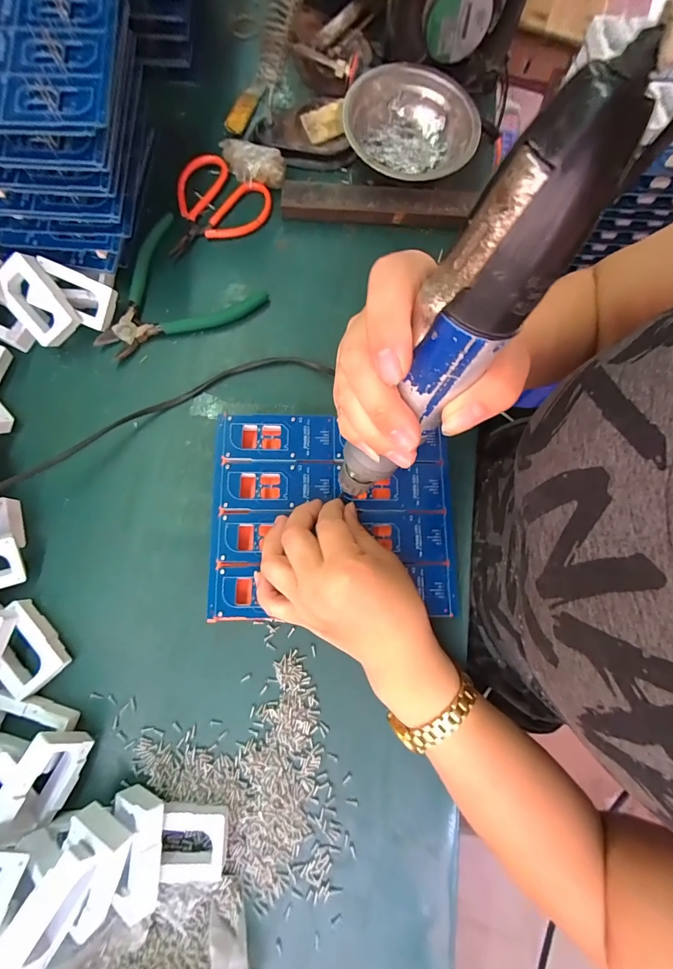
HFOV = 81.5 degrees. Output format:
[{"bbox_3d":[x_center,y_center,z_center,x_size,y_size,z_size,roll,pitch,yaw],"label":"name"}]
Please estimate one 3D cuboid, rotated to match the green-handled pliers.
[{"bbox_3d":[-0.153,-0.164,0.351,0.118,0.014,0.132,41,79,5],"label":"green-handled pliers"}]

